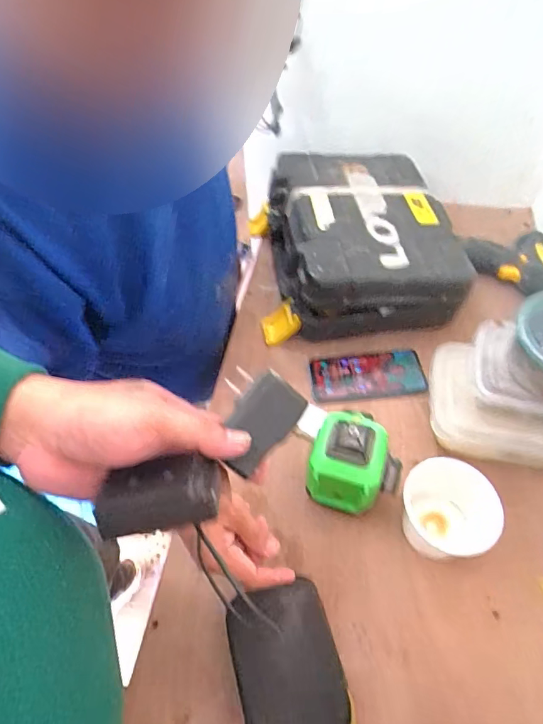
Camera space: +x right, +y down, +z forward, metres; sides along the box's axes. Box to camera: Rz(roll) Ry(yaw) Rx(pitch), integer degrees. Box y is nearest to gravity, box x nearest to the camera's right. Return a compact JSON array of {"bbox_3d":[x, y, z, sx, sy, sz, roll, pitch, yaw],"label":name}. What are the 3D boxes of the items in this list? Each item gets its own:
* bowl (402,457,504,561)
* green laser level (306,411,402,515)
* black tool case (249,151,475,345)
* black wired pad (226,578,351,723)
[{"bbox_3d":[0.190,0.167,0.509,0.076,0.100,0.098,-31,58,-19],"label":"bowl"},{"bbox_3d":[0.096,0.115,0.531,0.099,0.125,0.090,13,55,12],"label":"green laser level"},{"bbox_3d":[0.125,-0.193,0.747,0.289,0.135,0.312,-3,54,0],"label":"black tool case"},{"bbox_3d":[0.013,0.277,0.428,0.093,0.018,0.123,-13,54,-7],"label":"black wired pad"}]

